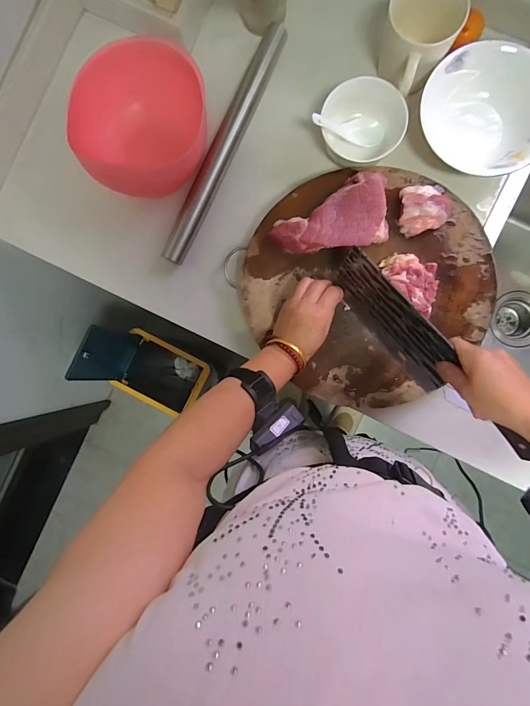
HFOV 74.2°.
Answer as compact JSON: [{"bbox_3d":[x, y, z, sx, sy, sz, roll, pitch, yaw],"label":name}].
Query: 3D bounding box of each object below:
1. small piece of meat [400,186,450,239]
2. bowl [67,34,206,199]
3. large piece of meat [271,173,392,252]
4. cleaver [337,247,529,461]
[{"bbox_3d":[0.214,-0.194,0.469,0.062,0.033,0.062,0,89,4],"label":"small piece of meat"},{"bbox_3d":[-0.173,-0.322,0.494,0.170,0.098,0.161,0,89,4],"label":"bowl"},{"bbox_3d":[0.088,-0.186,0.470,0.152,0.032,0.092,-6,89,4],"label":"large piece of meat"},{"bbox_3d":[0.201,-0.001,0.430,0.024,0.090,0.300,-36,79,-21],"label":"cleaver"}]

